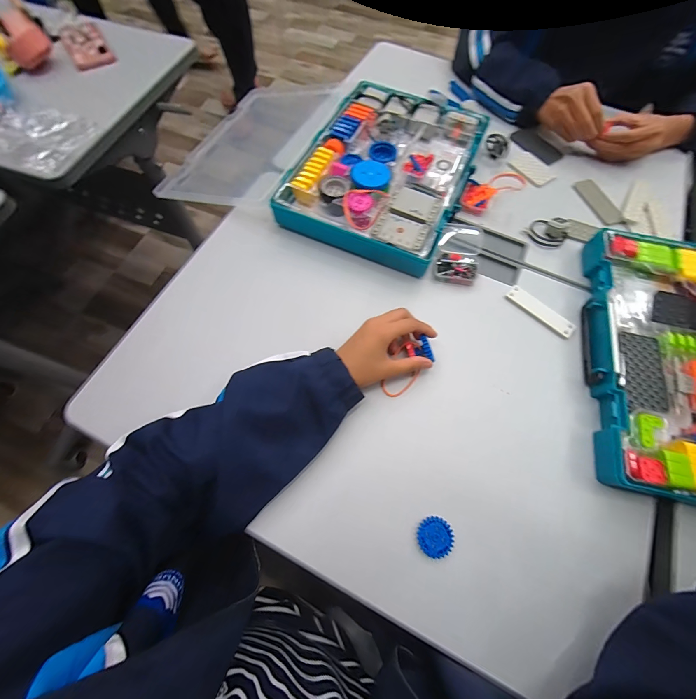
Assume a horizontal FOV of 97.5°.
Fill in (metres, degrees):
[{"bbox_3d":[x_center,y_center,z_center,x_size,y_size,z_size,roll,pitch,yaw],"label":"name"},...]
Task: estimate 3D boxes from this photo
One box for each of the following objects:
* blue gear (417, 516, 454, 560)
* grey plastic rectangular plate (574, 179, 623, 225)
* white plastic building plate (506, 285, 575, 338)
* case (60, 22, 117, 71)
[{"bbox_3d":[0.097,0.207,0.336,0.038,0.004,0.039,0,68,-1],"label":"blue gear"},{"bbox_3d":[0.432,-0.255,0.528,0.038,0.008,0.098,-16,70,-7],"label":"grey plastic rectangular plate"},{"bbox_3d":[0.276,-0.055,0.440,0.100,0.009,0.027,42,74,14],"label":"white plastic building plate"},{"bbox_3d":[-0.580,-0.674,0.671,0.084,0.017,0.153,-33,72,-13],"label":"case"}]

